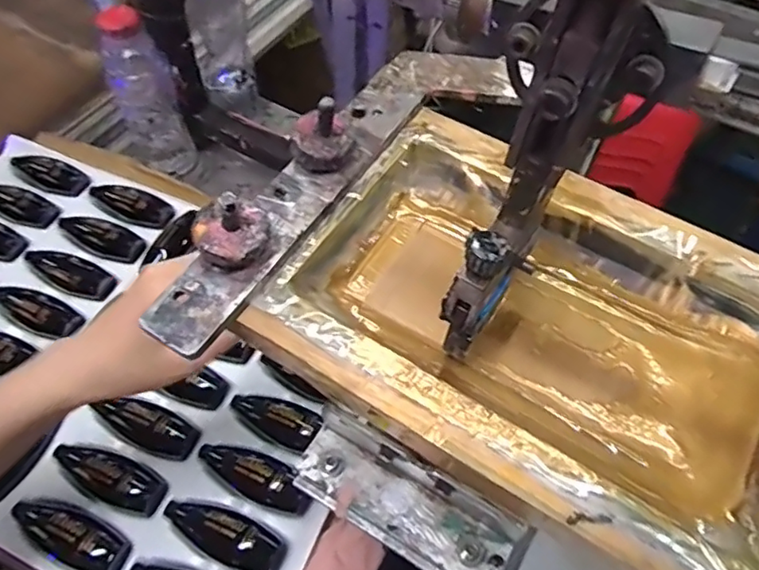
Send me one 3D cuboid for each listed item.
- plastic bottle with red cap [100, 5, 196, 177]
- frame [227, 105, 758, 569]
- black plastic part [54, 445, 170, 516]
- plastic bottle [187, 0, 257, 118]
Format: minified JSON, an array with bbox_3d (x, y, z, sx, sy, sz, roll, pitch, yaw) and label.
[{"bbox_3d":[-0.259,-0.208,0.657,0.062,0.194,0.052,-19,60,-13],"label":"plastic bottle with red cap"},{"bbox_3d":[0.076,0.018,0.264,0.227,0.027,0.163,29,61,16],"label":"frame"},{"bbox_3d":[-0.230,0.165,0.504,0.105,0.017,0.038,18,59,10],"label":"black plastic part"},{"bbox_3d":[-0.182,-0.283,0.668,0.046,0.193,0.051,23,60,13],"label":"plastic bottle"}]

